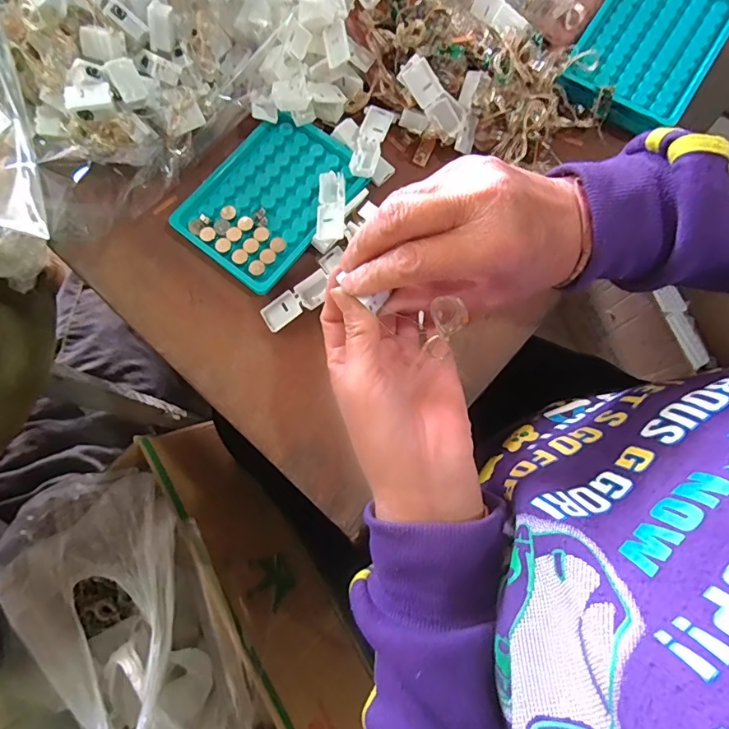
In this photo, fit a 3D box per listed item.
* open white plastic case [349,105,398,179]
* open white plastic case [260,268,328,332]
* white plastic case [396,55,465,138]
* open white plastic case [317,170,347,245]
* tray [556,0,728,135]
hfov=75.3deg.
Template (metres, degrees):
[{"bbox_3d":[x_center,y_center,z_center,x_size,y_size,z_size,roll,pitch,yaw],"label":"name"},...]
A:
[{"bbox_3d":[0.005,-0.170,0.359,0.022,0.009,0.058,18,78,5],"label":"open white plastic case"},{"bbox_3d":[-0.048,-0.045,0.343,0.054,0.009,0.023,-31,78,-6],"label":"open white plastic case"},{"bbox_3d":[0.051,-0.196,0.345,0.058,0.013,0.022,41,79,-23],"label":"white plastic case"},{"bbox_3d":[-0.024,-0.114,0.349,0.020,0.014,0.055,0,77,1],"label":"open white plastic case"},{"bbox_3d":[0.223,-0.250,0.370,0.096,0.022,0.134,34,80,8],"label":"tray"}]

